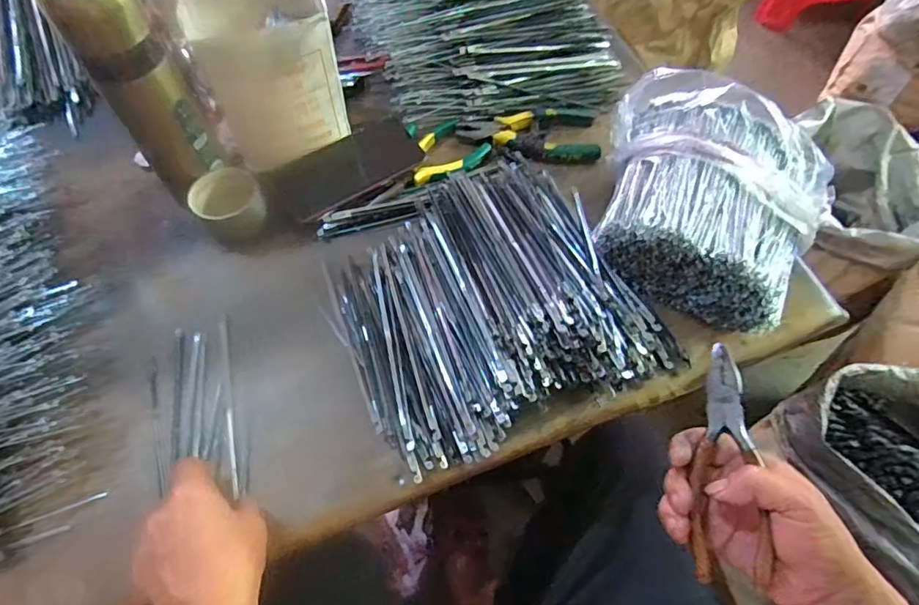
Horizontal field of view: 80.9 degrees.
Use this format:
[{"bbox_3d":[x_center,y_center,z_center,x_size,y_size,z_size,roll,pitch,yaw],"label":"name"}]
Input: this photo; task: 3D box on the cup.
[{"bbox_3d":[-0.221,-0.092,0.526,0.061,0.054,0.057,1,62,-1],"label":"cup"}]

